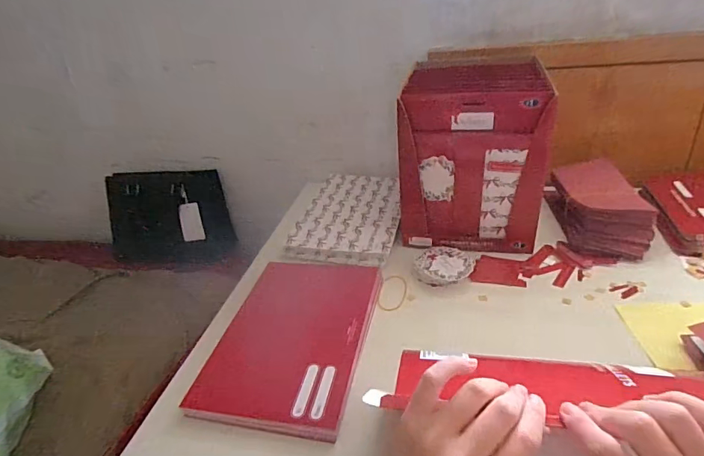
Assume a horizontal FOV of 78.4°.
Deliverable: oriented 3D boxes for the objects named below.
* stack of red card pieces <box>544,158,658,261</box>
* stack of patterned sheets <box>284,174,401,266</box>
[{"bbox_3d":[0.389,-0.033,0.686,0.114,0.071,0.198,-3,29,7],"label":"stack of red card pieces"},{"bbox_3d":[0.005,-0.026,0.779,0.171,0.031,0.263,3,30,16],"label":"stack of patterned sheets"}]

